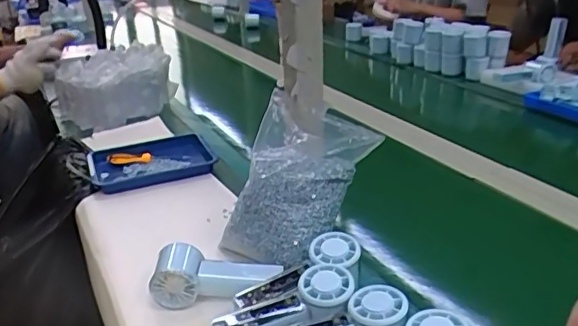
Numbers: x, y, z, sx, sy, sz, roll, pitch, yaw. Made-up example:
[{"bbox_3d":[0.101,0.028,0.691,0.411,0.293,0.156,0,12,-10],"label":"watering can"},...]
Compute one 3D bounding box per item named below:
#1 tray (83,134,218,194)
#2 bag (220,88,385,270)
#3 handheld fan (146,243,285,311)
[{"bbox_3d":[-0.251,-0.006,1.022,0.206,0.027,0.165,-9,25,-16],"label":"tray"},{"bbox_3d":[-0.001,0.031,0.700,0.156,0.206,0.060,26,-6,25],"label":"bag"},{"bbox_3d":[-0.084,0.133,0.660,0.144,0.054,0.059,0,24,5],"label":"handheld fan"}]

